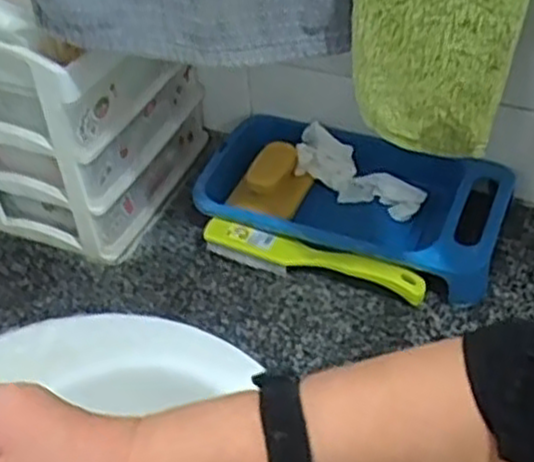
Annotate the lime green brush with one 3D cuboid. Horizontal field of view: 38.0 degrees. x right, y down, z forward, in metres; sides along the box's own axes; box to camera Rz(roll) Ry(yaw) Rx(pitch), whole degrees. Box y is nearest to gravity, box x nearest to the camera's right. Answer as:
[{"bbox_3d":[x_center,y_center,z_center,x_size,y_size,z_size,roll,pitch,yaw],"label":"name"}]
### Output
[{"bbox_3d":[0.045,0.032,0.792,0.231,0.040,0.025,13,46,18],"label":"lime green brush"}]

